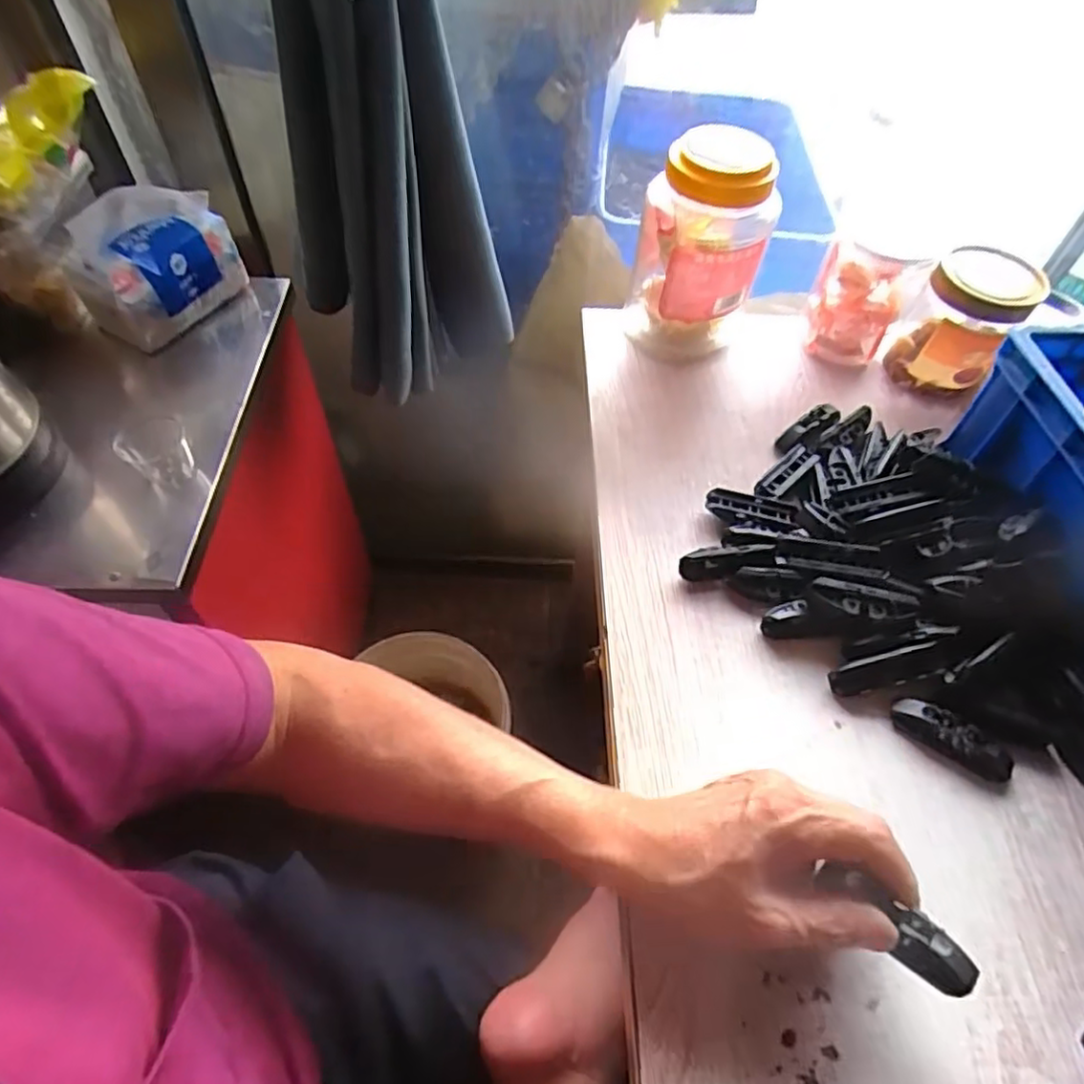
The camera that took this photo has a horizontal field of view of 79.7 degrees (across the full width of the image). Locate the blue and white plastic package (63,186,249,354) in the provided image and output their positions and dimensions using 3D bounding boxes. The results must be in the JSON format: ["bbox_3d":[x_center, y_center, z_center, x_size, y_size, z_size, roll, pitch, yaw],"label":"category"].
[{"bbox_3d":[-0.401,-0.294,0.682,0.076,0.112,0.141,25,57,14],"label":"blue and white plastic package"}]

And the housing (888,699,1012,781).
[{"bbox_3d":[0.258,0.123,0.405,0.073,0.017,0.019,27,57,14],"label":"housing"}]

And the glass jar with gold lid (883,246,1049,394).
[{"bbox_3d":[0.367,-0.197,0.577,0.086,0.114,0.075,24,56,12],"label":"glass jar with gold lid"}]

